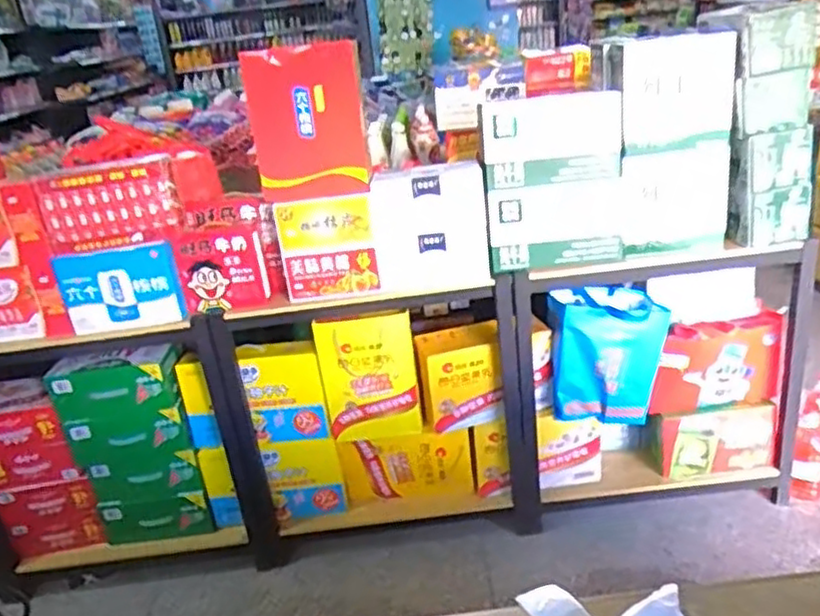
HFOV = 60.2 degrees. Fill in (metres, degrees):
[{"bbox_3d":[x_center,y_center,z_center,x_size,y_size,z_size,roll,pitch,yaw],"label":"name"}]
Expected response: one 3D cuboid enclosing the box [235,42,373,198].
[{"bbox_3d":[-0.245,-0.445,1.706,0.272,0.337,0.069,-7,23,1],"label":"box"}]

